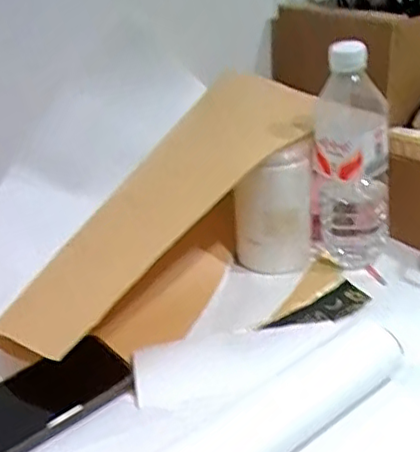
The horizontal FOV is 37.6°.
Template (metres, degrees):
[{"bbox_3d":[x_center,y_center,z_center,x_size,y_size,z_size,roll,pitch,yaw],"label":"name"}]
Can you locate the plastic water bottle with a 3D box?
[{"bbox_3d":[0.144,-0.064,0.628,0.077,0.228,0.072,2,30,14],"label":"plastic water bottle"}]

